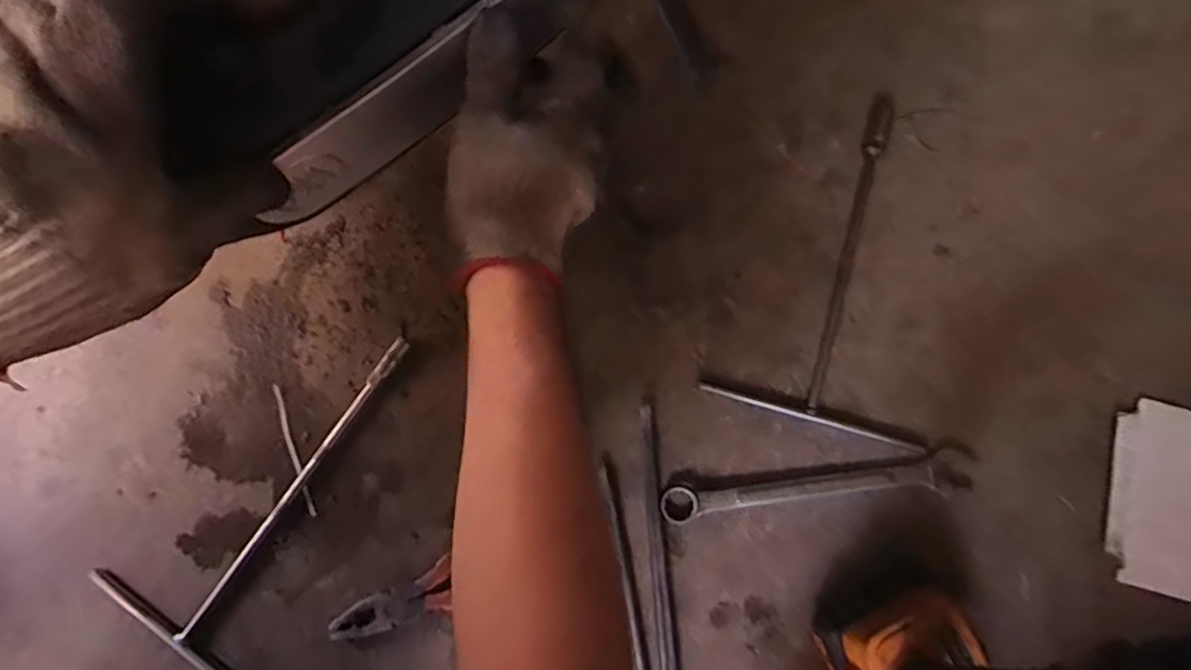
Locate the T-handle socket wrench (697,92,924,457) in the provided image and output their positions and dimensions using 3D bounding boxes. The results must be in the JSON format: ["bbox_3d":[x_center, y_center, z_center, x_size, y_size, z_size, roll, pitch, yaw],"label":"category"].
[{"bbox_3d":[0.229,-0.072,0.539,0.183,0.034,0.306,17,79,4],"label":"T-handle socket wrench"}]

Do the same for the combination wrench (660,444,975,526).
[{"bbox_3d":[0.185,0.127,0.505,0.258,0.013,0.035,-8,78,-1],"label":"combination wrench"}]

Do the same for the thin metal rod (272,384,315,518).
[{"bbox_3d":[-0.261,0.098,0.520,0.008,0.005,0.117,-22,79,-4],"label":"thin metal rod"}]

